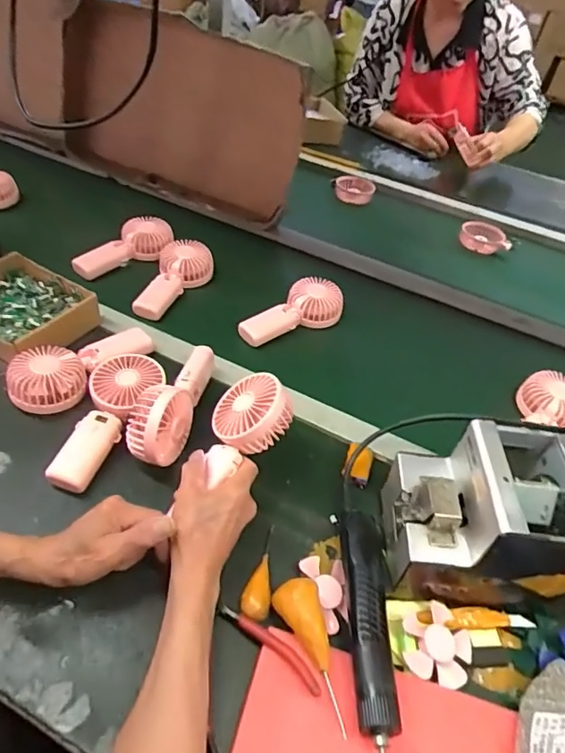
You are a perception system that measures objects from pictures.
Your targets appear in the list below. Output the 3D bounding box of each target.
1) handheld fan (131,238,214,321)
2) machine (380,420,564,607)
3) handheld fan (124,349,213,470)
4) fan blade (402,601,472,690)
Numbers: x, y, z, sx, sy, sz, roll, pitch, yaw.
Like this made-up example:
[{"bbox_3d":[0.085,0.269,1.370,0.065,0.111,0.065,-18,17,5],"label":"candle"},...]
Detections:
[{"bbox_3d":[-0.185,-0.156,0.841,0.090,0.040,0.170,21,58,13],"label":"handheld fan"},{"bbox_3d":[0.209,0.136,0.514,0.181,0.135,0.131,8,43,-1],"label":"machine"},{"bbox_3d":[-0.127,0.021,0.622,0.053,0.081,0.187,14,43,5],"label":"handheld fan"},{"bbox_3d":[0.147,0.252,0.487,0.065,0.017,0.073,22,45,14],"label":"fan blade"}]

